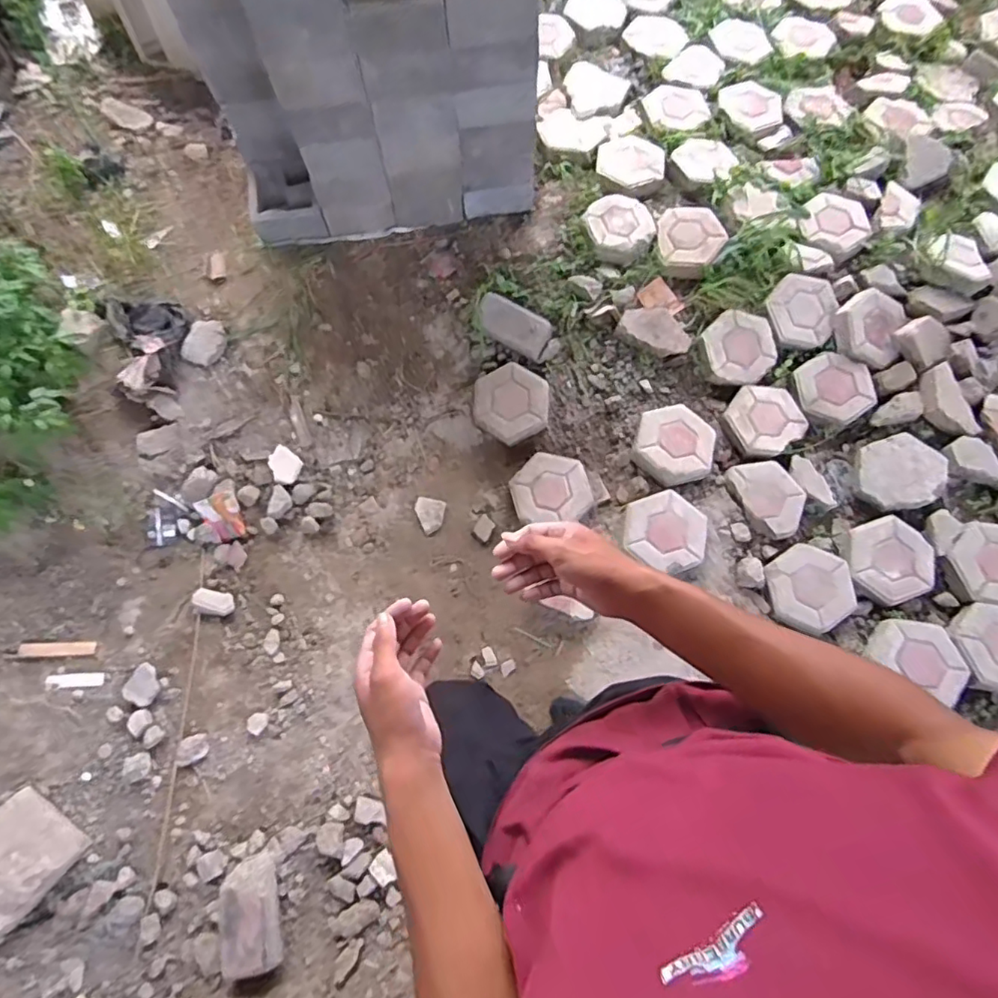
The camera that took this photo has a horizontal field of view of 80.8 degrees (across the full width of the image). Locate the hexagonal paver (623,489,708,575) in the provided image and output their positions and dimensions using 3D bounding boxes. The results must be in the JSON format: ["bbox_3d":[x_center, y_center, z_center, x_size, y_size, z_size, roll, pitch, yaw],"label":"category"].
[{"bbox_3d":[0.415,0.087,1.472,0.206,0.048,0.205,18,73,8],"label":"hexagonal paver"}]

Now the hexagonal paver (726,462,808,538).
[{"bbox_3d":[0.694,-0.011,1.501,0.149,0.039,0.220,-31,73,-8],"label":"hexagonal paver"}]

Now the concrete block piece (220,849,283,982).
[{"bbox_3d":[-0.525,0.873,1.227,0.114,0.096,0.206,-17,72,-4],"label":"concrete block piece"}]

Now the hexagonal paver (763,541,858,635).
[{"bbox_3d":[0.765,0.222,1.437,0.220,0.046,0.199,18,73,8],"label":"hexagonal paver"}]

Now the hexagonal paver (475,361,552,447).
[{"bbox_3d":[0.034,-0.259,1.596,0.211,0.047,0.197,30,93,2],"label":"hexagonal paver"}]

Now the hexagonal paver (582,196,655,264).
[{"bbox_3d":[0.348,-0.769,1.675,0.193,0.046,0.218,-17,72,-3],"label":"hexagonal paver"}]

